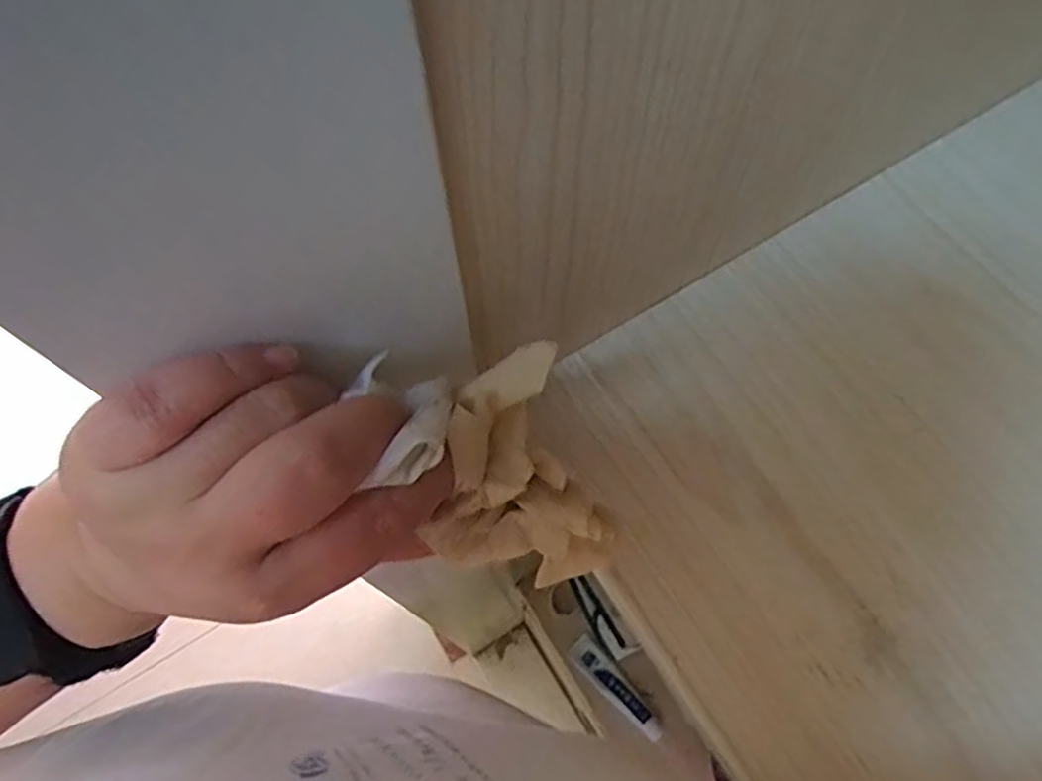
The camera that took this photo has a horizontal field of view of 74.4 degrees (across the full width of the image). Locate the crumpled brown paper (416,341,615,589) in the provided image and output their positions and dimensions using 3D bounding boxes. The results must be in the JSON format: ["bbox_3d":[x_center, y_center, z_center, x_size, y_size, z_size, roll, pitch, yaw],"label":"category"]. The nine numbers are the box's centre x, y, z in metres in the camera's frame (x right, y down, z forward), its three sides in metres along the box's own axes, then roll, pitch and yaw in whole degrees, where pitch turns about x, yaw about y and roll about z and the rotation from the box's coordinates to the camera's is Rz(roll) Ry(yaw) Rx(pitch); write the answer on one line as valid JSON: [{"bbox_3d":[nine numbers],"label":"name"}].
[{"bbox_3d":[0.006,0.024,0.216,0.051,0.052,0.062,9,67,6],"label":"crumpled brown paper"}]

